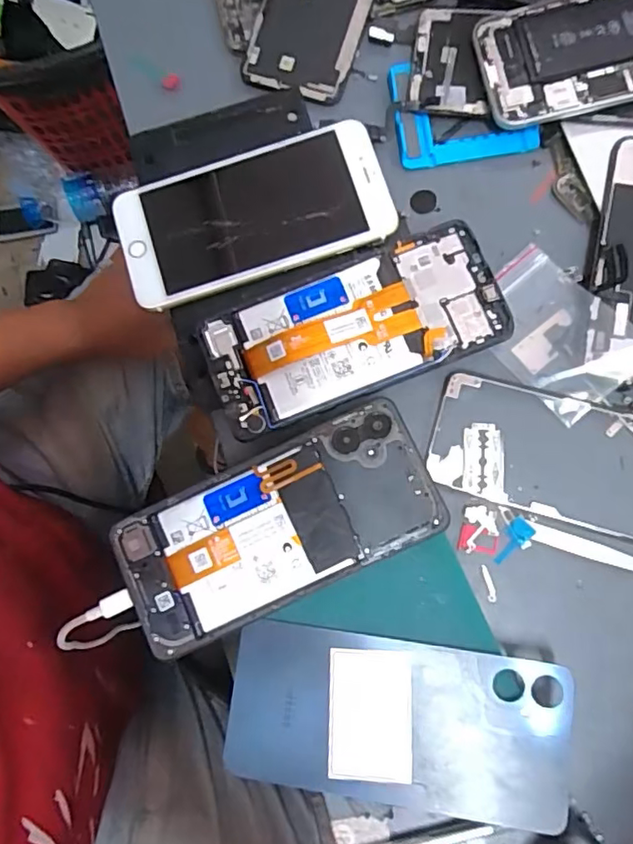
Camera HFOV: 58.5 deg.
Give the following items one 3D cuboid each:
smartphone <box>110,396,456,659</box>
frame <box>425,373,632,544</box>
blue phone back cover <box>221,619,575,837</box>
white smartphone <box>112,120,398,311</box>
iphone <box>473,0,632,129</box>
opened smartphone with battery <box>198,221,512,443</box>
[{"bbox_3d":[-0.021,0.054,0.290,0.164,0.008,0.073,-24,79,-1],"label":"smartphone"},{"bbox_3d":[0.133,0.020,0.310,0.138,0.005,0.068,15,87,8],"label":"frame"},{"bbox_3d":[0.039,0.147,0.277,0.163,0.005,0.075,6,78,6],"label":"blue phone back cover"},{"bbox_3d":[-0.037,-0.120,0.329,0.153,0.007,0.076,-17,79,2],"label":"white smartphone"},{"bbox_3d":[0.174,-0.222,0.330,0.149,0.007,0.074,-10,82,6],"label":"iphone"},{"bbox_3d":[0.020,-0.052,0.310,0.161,0.011,0.073,-22,79,0],"label":"opened smartphone with battery"}]

